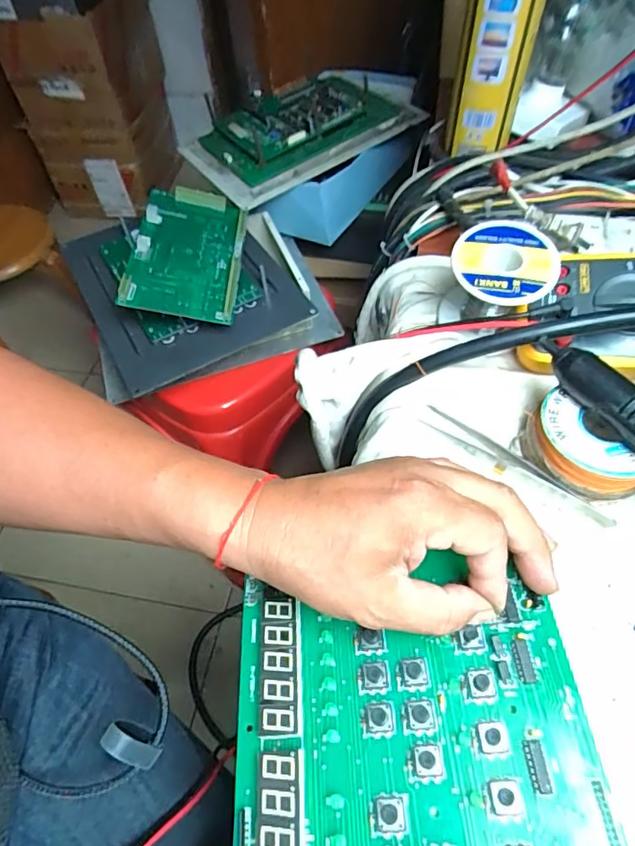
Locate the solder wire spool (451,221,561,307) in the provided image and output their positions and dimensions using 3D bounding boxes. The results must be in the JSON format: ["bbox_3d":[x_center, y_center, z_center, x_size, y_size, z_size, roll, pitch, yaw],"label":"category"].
[{"bbox_3d":[0.122,-0.098,0.343,0.063,0.035,0.062,16,70,15],"label":"solder wire spool"}]

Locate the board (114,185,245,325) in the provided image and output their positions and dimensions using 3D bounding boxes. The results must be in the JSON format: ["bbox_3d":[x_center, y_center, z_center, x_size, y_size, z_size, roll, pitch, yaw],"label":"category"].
[{"bbox_3d":[-0.149,-0.202,0.598,0.117,0.014,0.206,9,59,-12],"label":"board"}]

